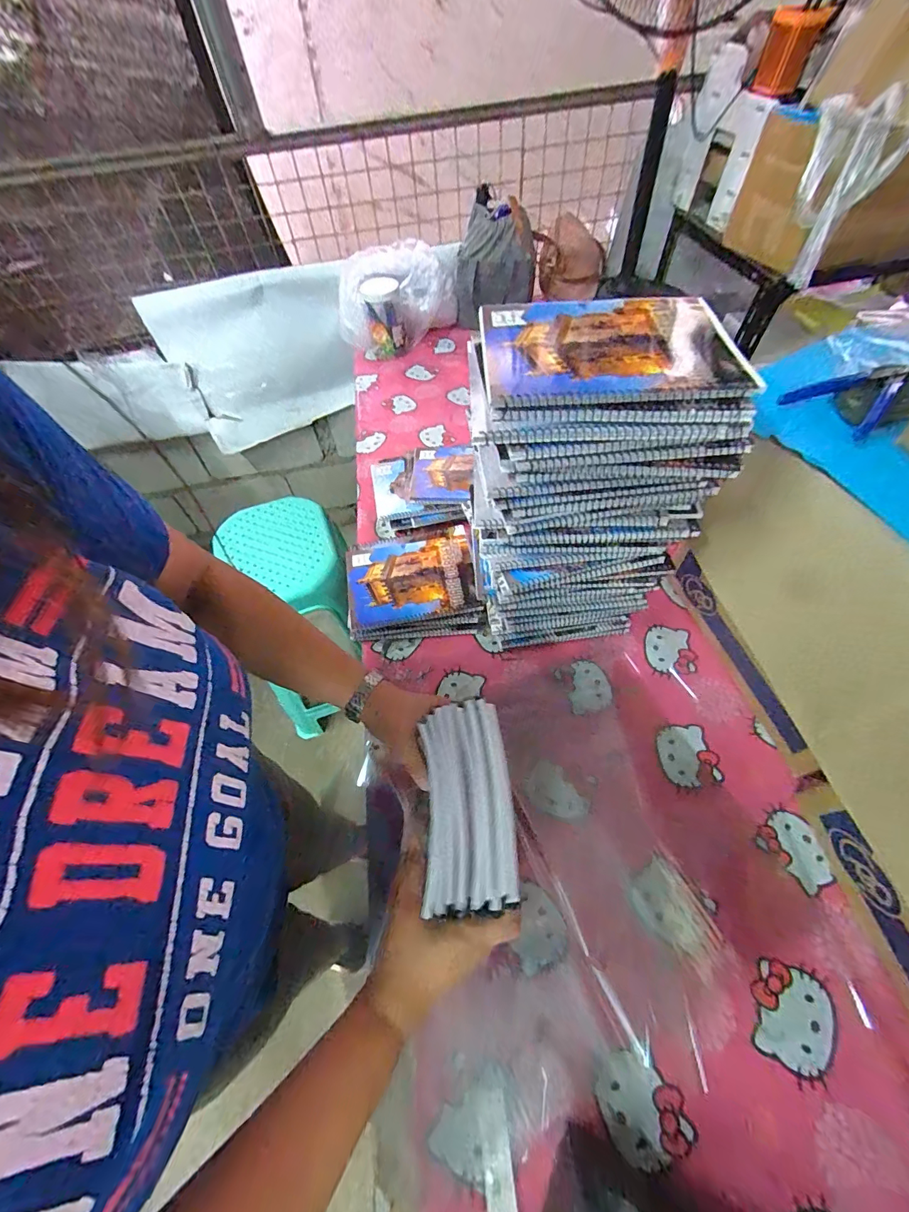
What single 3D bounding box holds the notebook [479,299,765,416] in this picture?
[{"bbox_3d":[0.130,-0.217,0.362,0.208,0.015,0.141,-2,57,3],"label":"notebook"}]

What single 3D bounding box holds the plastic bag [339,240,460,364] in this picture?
[{"bbox_3d":[-0.147,-0.851,1.178,0.311,0.200,0.196,-38,61,-19],"label":"plastic bag"}]

